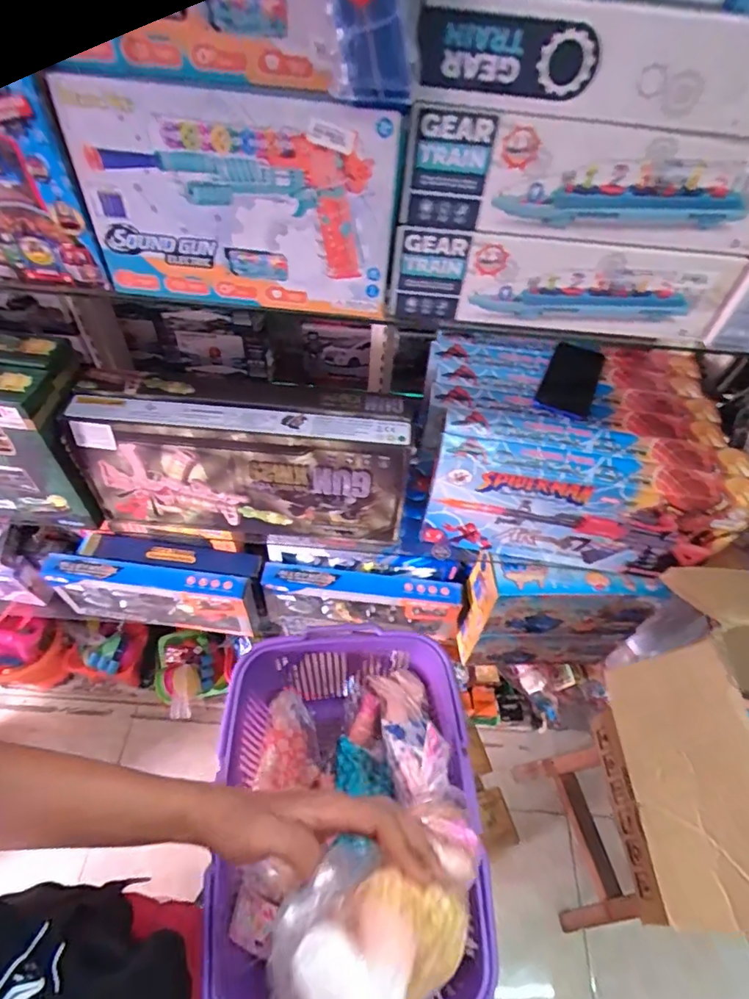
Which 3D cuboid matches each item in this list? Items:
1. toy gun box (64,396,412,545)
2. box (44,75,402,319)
[{"bbox_3d":[-0.179,-0.035,0.739,0.440,0.201,0.075,4,53,-2],"label":"toy gun box"},{"bbox_3d":[-0.113,-0.229,0.418,0.254,0.160,0.034,8,53,1],"label":"box"}]

